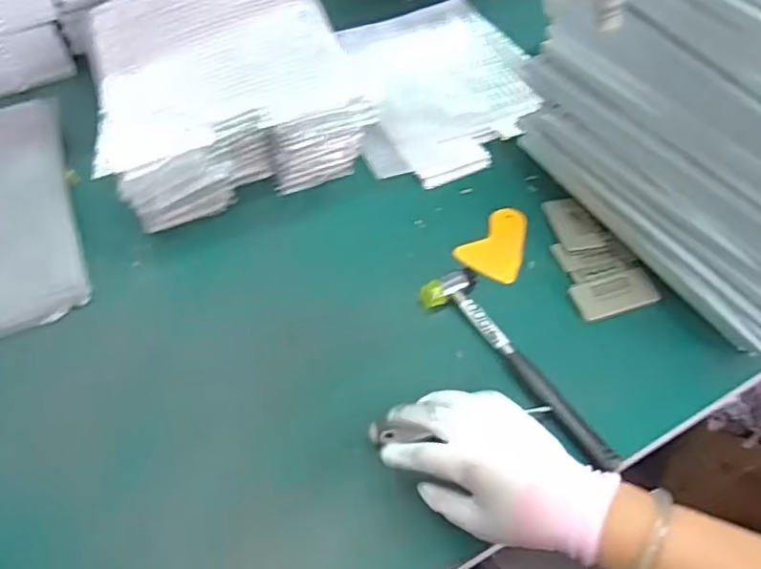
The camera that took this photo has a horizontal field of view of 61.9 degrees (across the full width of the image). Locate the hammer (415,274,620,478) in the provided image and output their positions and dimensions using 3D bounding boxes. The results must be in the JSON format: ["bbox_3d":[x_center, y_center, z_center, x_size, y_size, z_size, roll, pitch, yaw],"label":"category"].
[{"bbox_3d":[0.127,0.077,0.597,0.063,0.024,0.239,-27,56,-19],"label":"hammer"}]

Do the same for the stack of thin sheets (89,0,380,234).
[{"bbox_3d":[-0.187,-0.220,0.745,0.274,0.152,0.335,-19,54,-14],"label":"stack of thin sheets"}]

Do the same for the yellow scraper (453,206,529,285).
[{"bbox_3d":[0.137,-0.049,0.723,0.071,0.011,0.101,28,57,21],"label":"yellow scraper"}]

